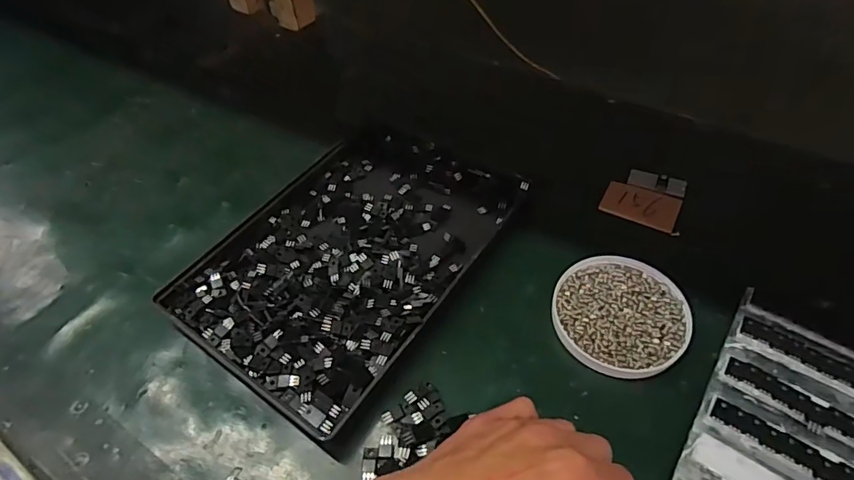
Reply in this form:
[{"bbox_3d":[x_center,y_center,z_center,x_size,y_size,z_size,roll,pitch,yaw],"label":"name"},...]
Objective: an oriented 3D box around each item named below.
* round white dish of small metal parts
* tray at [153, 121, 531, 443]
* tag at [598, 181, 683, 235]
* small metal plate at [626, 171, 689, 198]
[{"bbox_3d":[0.148,0.057,0.382,0.095,0.014,0.096,-2,48,2],"label":"round white dish of small metal parts"},{"bbox_3d":[-0.059,0.006,0.433,0.196,0.027,0.278,27,55,25],"label":"tray"},{"bbox_3d":[0.198,-0.033,0.461,0.066,0.005,0.044,22,53,22],"label":"tag"},{"bbox_3d":[0.221,-0.055,0.476,0.051,0.004,0.022,16,51,18],"label":"small metal plate"}]

